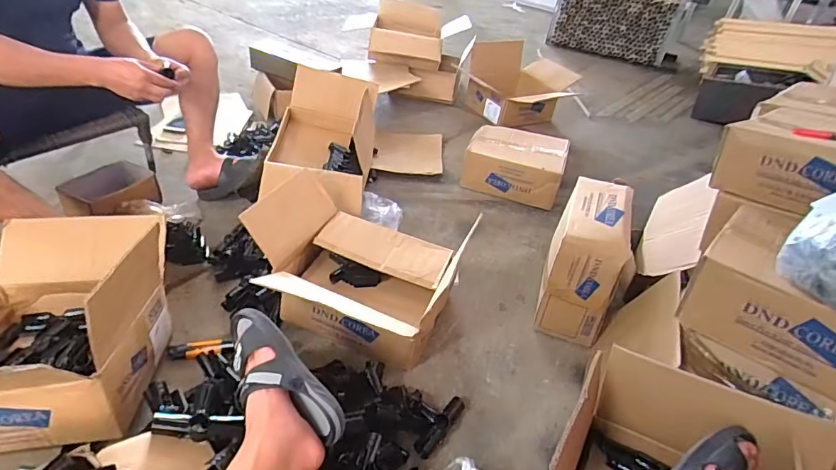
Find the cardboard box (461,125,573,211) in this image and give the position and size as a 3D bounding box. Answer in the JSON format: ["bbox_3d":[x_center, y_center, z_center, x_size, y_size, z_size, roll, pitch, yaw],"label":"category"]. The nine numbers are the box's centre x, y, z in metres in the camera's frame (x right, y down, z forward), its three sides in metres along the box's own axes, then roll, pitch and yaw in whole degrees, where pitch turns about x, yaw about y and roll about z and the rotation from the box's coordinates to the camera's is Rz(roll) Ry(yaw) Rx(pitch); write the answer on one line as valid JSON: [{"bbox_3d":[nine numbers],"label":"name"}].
[{"bbox_3d":[0.346,-0.254,1.709,0.337,0.147,0.302,17,38,11],"label":"cardboard box"}]

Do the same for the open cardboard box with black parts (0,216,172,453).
[{"bbox_3d":[-0.664,0.129,0.848,0.357,0.232,0.429,-1,38,-12],"label":"open cardboard box with black parts"}]

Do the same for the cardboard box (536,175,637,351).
[{"bbox_3d":[0.409,0.055,1.186,0.156,0.283,0.327,17,38,11],"label":"cardboard box"}]

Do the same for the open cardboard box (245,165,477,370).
[{"bbox_3d":[-0.146,0.077,1.059,0.416,0.238,0.370,17,38,11],"label":"open cardboard box"}]

